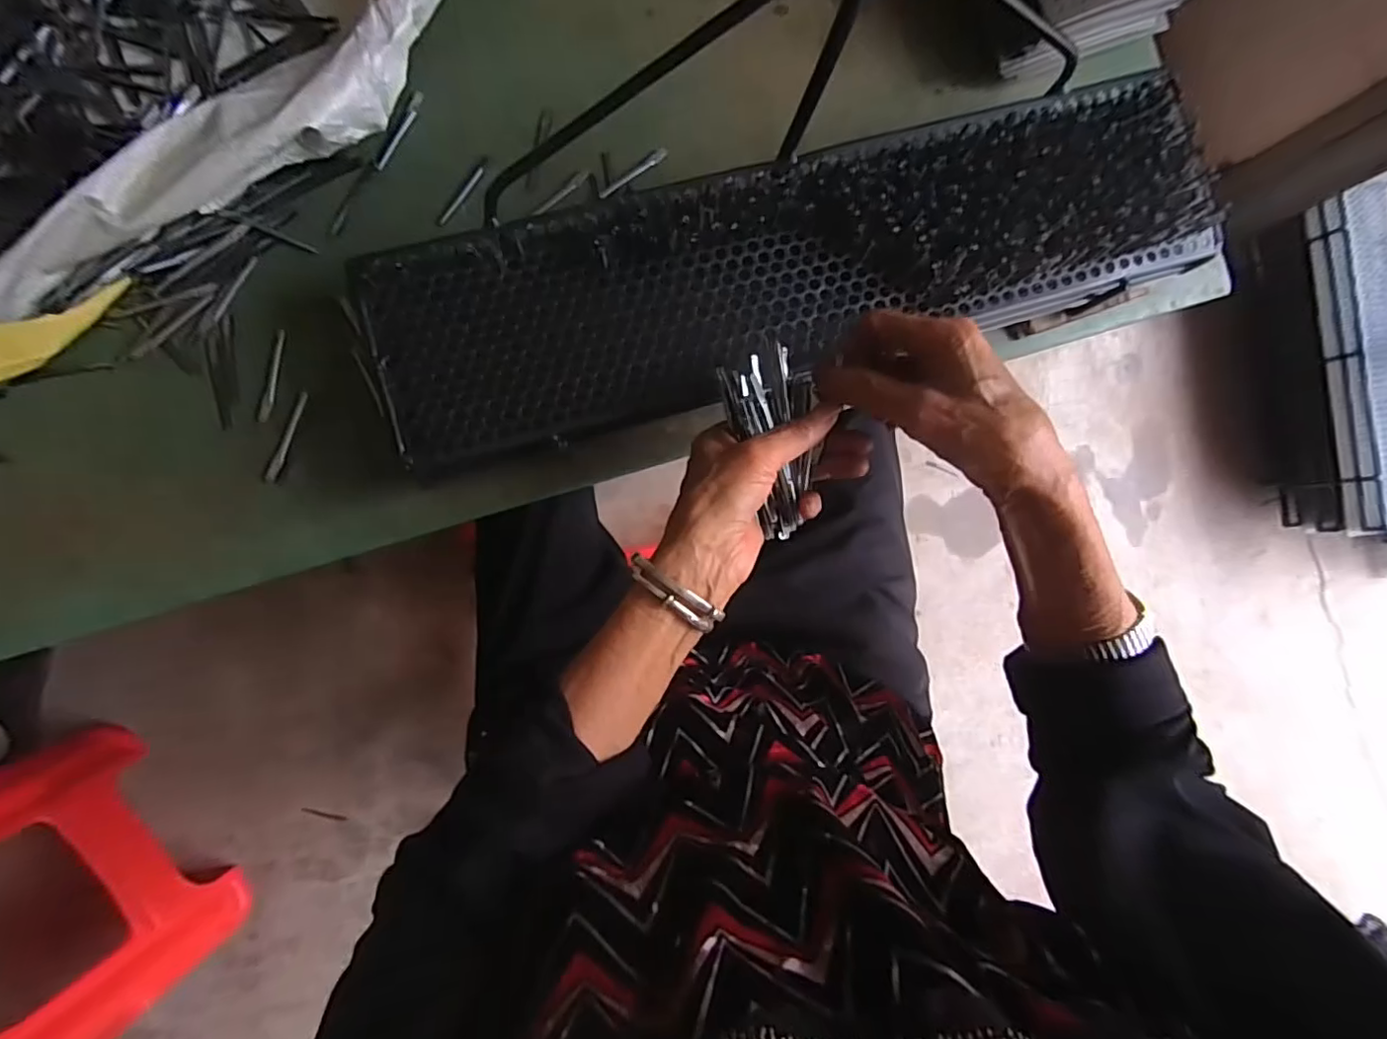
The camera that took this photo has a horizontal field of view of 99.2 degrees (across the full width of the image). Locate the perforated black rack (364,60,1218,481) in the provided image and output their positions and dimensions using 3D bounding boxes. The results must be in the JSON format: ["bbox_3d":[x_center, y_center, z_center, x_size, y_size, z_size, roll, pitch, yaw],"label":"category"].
[{"bbox_3d":[0.079,-0.176,0.418,0.590,0.055,0.144,-16,95,-4],"label":"perforated black rack"}]

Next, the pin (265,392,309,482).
[{"bbox_3d":[-0.295,-0.060,0.430,0.007,0.004,0.069,20,86,-6],"label":"pin"}]

